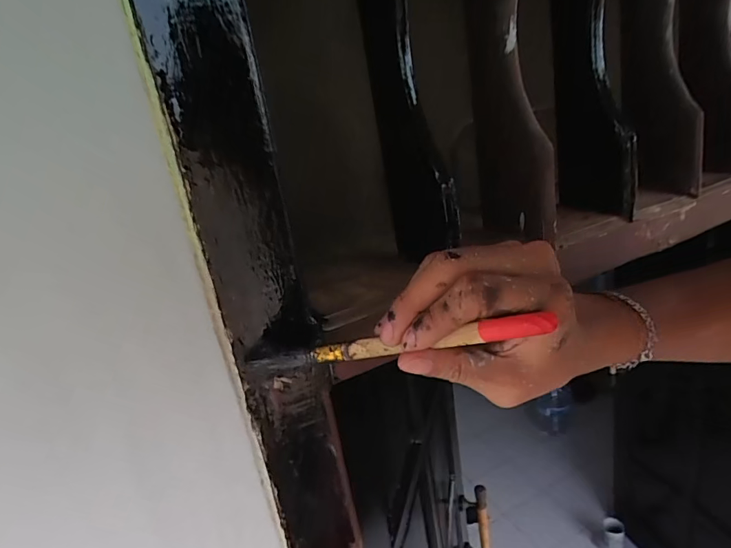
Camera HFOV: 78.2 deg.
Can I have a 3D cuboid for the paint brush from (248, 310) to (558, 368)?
[{"bbox_3d":[0.007,0.037,0.228,0.165,0.011,0.007,-13,16,29],"label":"paint brush"}]

